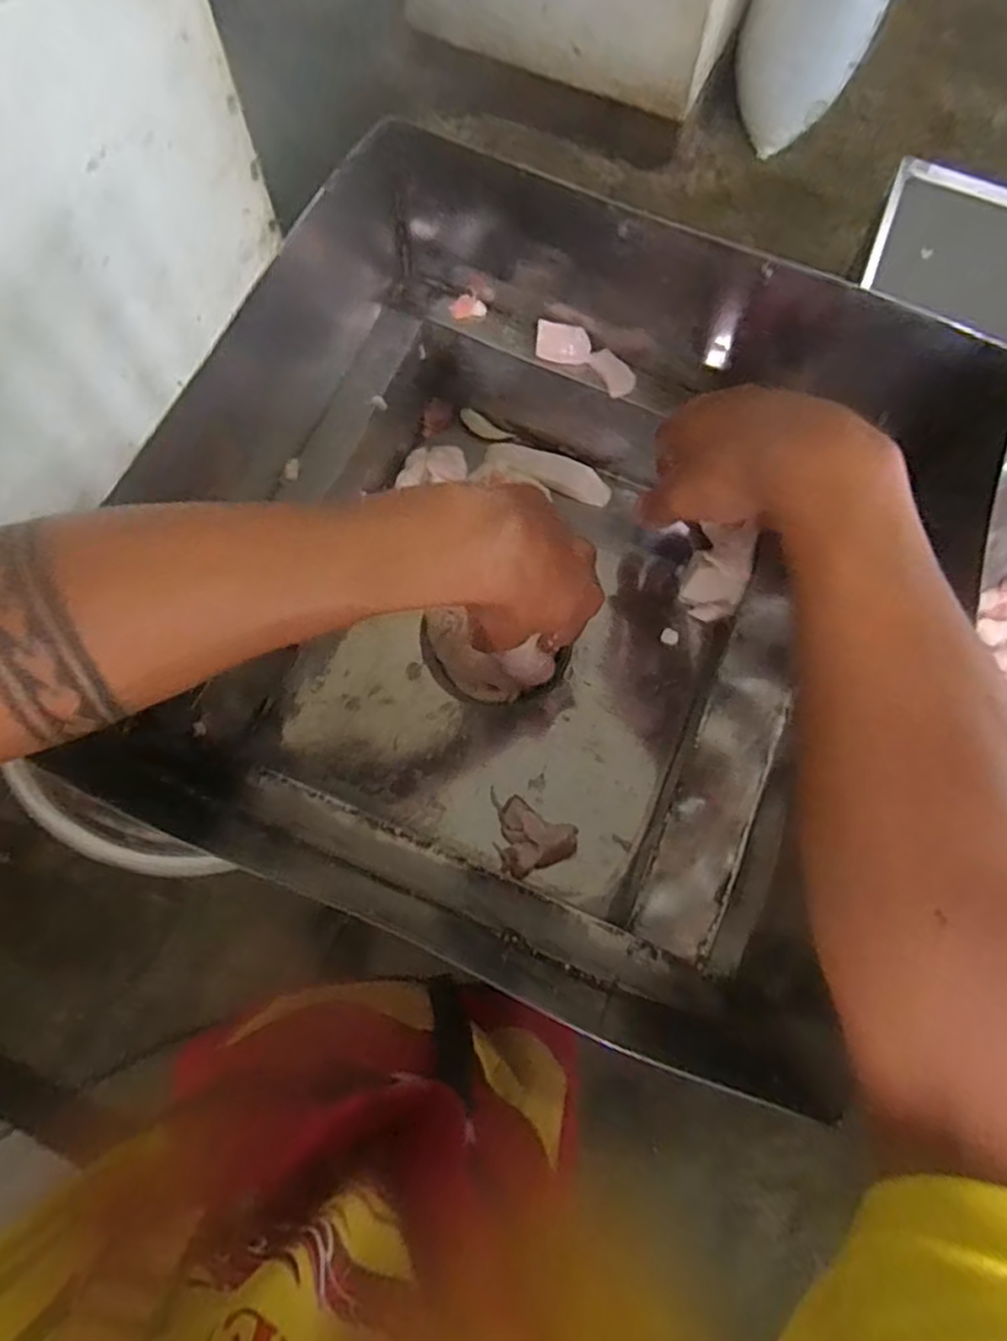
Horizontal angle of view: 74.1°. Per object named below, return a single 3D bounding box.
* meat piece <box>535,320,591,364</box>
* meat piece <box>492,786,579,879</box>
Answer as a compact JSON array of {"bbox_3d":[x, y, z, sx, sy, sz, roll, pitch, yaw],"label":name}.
[{"bbox_3d":[0.038,-0.209,0.426,0.035,0.023,0.004,6,41,-2],"label":"meat piece"},{"bbox_3d":[0.014,0.105,0.414,0.059,0.017,0.043,26,74,6],"label":"meat piece"}]

